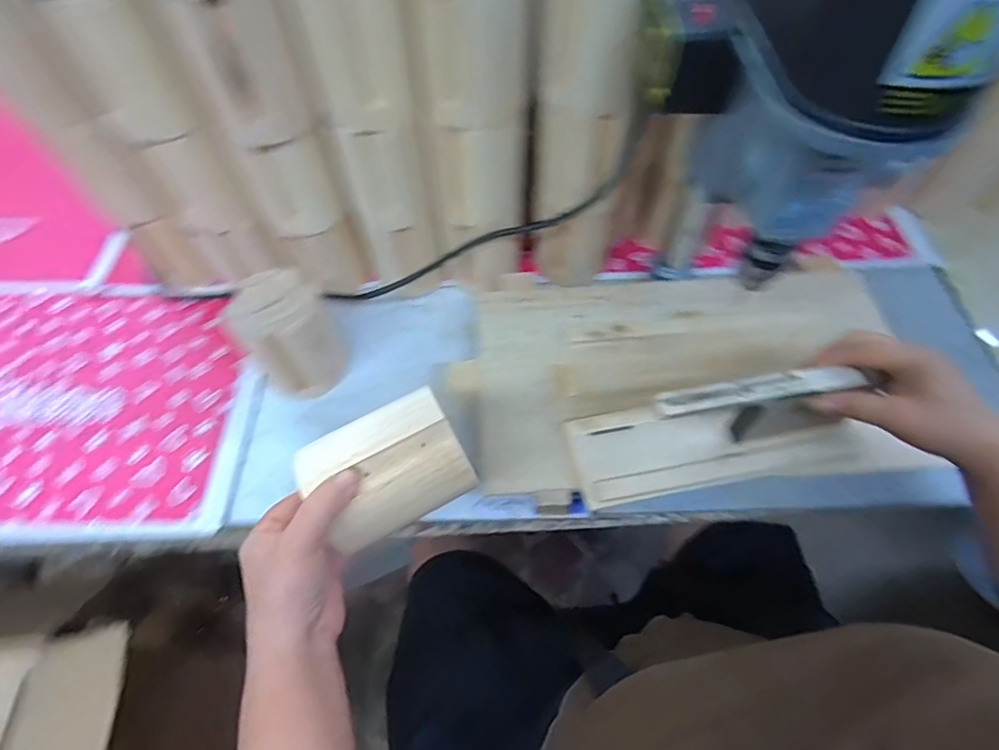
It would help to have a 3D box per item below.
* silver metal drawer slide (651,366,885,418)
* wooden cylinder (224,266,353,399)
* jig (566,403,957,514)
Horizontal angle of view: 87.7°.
[{"bbox_3d":[0.186,0.009,0.367,0.149,0.009,0.020,-8,61,-5],"label":"silver metal drawer slide"},{"bbox_3d":[-0.182,-0.030,0.467,0.075,0.108,0.064,-37,67,-18],"label":"wooden cylinder"},{"bbox_3d":[0.198,0.051,0.428,0.272,0.017,0.080,-7,61,-3],"label":"jig"}]

